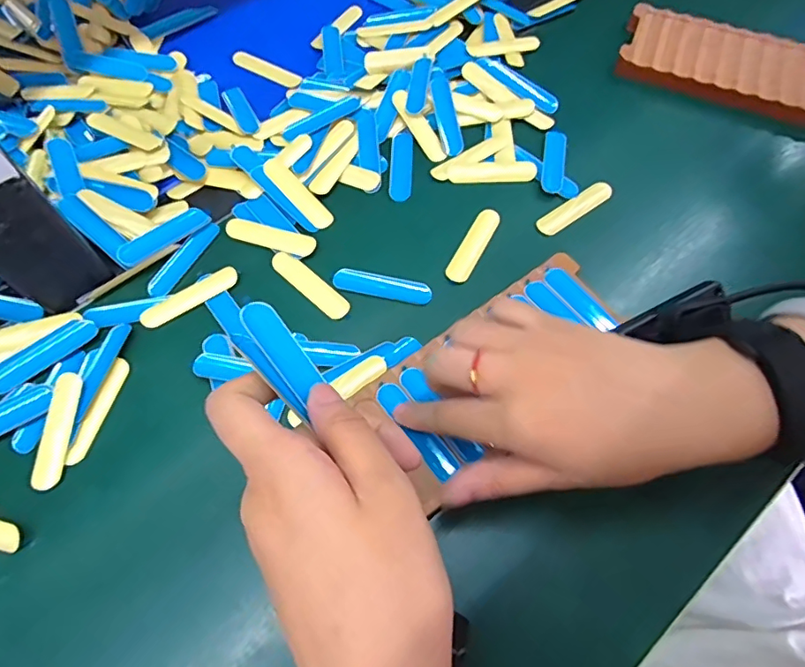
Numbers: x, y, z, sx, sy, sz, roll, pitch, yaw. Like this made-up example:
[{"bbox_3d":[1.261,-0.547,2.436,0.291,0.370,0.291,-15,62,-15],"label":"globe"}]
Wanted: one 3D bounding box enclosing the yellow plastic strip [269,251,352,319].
[{"bbox_3d":[-0.058,-0.032,0.330,0.061,0.004,0.015,39,71,17],"label":"yellow plastic strip"}]

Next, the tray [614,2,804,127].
[{"bbox_3d":[0.263,-0.213,0.409,0.172,0.012,0.076,21,67,10],"label":"tray"}]

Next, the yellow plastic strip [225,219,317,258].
[{"bbox_3d":[-0.087,-0.063,0.344,0.062,0.005,0.016,14,66,7],"label":"yellow plastic strip"}]

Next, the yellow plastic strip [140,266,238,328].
[{"bbox_3d":[-0.132,-0.023,0.326,0.062,0.004,0.016,-30,68,-13],"label":"yellow plastic strip"}]

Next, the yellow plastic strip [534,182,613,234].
[{"bbox_3d":[0.118,-0.086,0.359,0.061,0.004,0.016,-34,69,-15],"label":"yellow plastic strip"}]

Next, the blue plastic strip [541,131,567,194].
[{"bbox_3d":[0.108,-0.124,0.372,0.014,0.004,0.058,10,65,5],"label":"blue plastic strip"}]

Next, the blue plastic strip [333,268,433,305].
[{"bbox_3d":[-0.013,-0.031,0.330,0.061,0.004,0.016,11,65,5],"label":"blue plastic strip"}]

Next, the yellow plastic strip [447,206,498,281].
[{"bbox_3d":[0.046,-0.060,0.344,0.015,0.004,0.062,25,67,11],"label":"yellow plastic strip"}]

